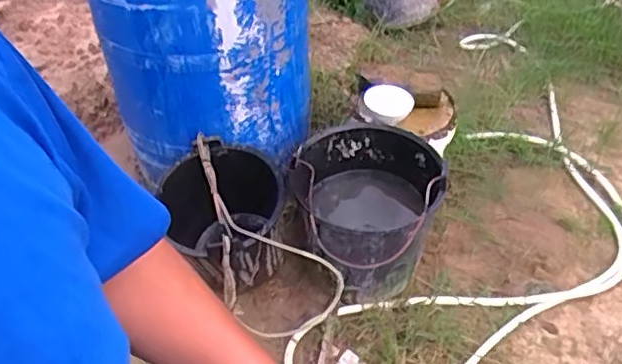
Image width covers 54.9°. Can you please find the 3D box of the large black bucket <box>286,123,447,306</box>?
[{"bbox_3d":[0.151,0.086,1.607,0.353,0.322,0.391,5,47,6],"label":"large black bucket"}]

